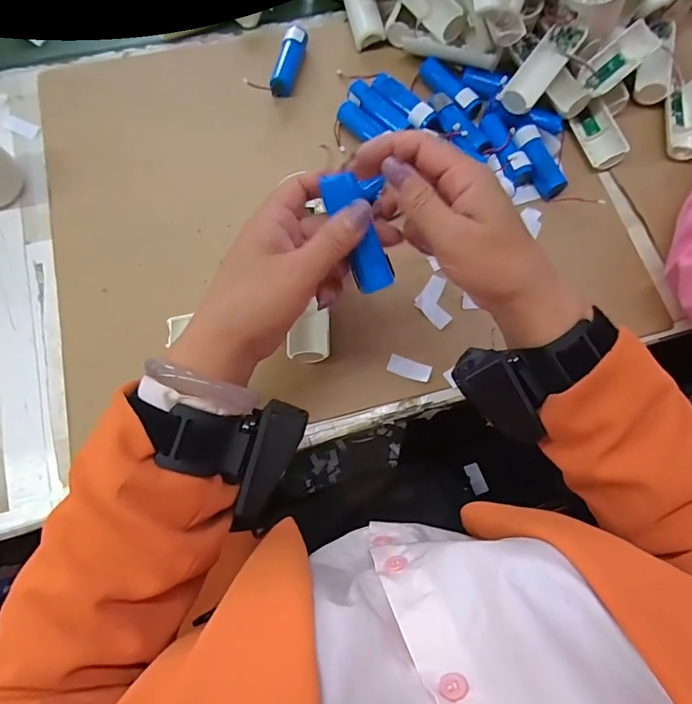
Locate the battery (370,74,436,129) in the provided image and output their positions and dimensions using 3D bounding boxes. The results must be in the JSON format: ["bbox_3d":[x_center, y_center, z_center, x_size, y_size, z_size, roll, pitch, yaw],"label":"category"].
[{"bbox_3d":[0.056,-0.240,0.457,0.025,0.019,0.072,-41,77,-12],"label":"battery"}]

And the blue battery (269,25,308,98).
[{"bbox_3d":[-0.057,-0.291,0.474,0.022,0.023,0.073,13,72,4],"label":"blue battery"}]

